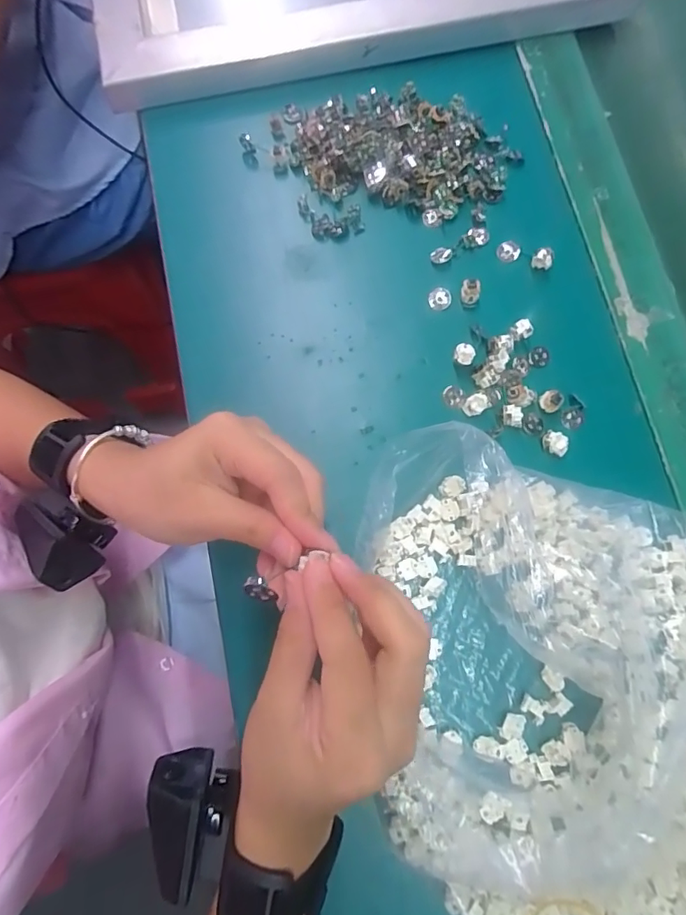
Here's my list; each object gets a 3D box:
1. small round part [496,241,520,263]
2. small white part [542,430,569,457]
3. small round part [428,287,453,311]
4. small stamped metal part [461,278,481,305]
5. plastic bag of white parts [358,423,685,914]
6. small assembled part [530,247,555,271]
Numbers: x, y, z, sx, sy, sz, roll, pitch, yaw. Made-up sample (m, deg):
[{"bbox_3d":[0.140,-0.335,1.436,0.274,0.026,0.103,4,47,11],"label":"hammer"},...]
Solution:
[{"bbox_3d":[0.122,-0.152,0.381,0.016,0.004,0.016,0,79,1],"label":"small round part"},{"bbox_3d":[0.140,-0.009,0.343,0.017,0.012,0.012,33,82,7],"label":"small white part"},{"bbox_3d":[0.070,-0.114,0.372,0.016,0.004,0.018,11,80,3],"label":"small round part"},{"bbox_3d":[0.090,-0.117,0.367,0.013,0.013,0.015,14,80,4],"label":"small stamped metal part"},{"bbox_3d":[0.139,0.145,0.298,0.335,0.042,0.261,37,82,8],"label":"plastic bag of white parts"},{"bbox_3d":[0.144,-0.143,0.373,0.014,0.013,0.013,0,79,1],"label":"small assembled part"}]

